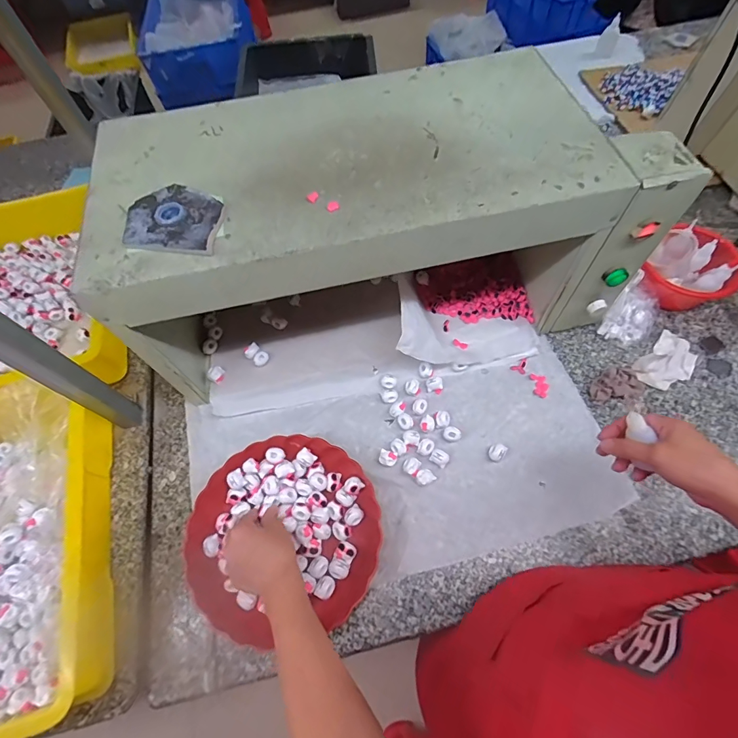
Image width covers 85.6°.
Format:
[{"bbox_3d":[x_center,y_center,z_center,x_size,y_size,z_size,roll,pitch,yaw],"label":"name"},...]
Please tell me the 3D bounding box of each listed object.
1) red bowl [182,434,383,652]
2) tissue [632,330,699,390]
[{"bbox_3d":[-0.108,0.212,0.525,0.240,0.038,0.238,-2,62,3],"label":"red bowl"},{"bbox_3d":[0.469,-0.016,0.614,0.110,0.041,0.069,-39,67,-15],"label":"tissue"}]

